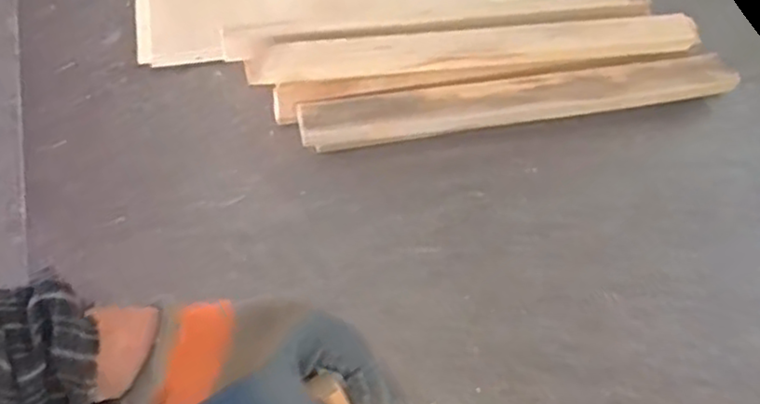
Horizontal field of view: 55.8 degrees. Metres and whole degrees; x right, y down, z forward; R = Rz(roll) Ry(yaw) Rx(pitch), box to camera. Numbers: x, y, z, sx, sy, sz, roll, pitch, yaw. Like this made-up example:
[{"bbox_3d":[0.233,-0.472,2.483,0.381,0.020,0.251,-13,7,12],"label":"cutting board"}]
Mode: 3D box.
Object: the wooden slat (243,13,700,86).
[{"bbox_3d":[0.100,-0.151,0.712,0.454,0.020,0.046,-7,83,-8],"label":"wooden slat"}]

